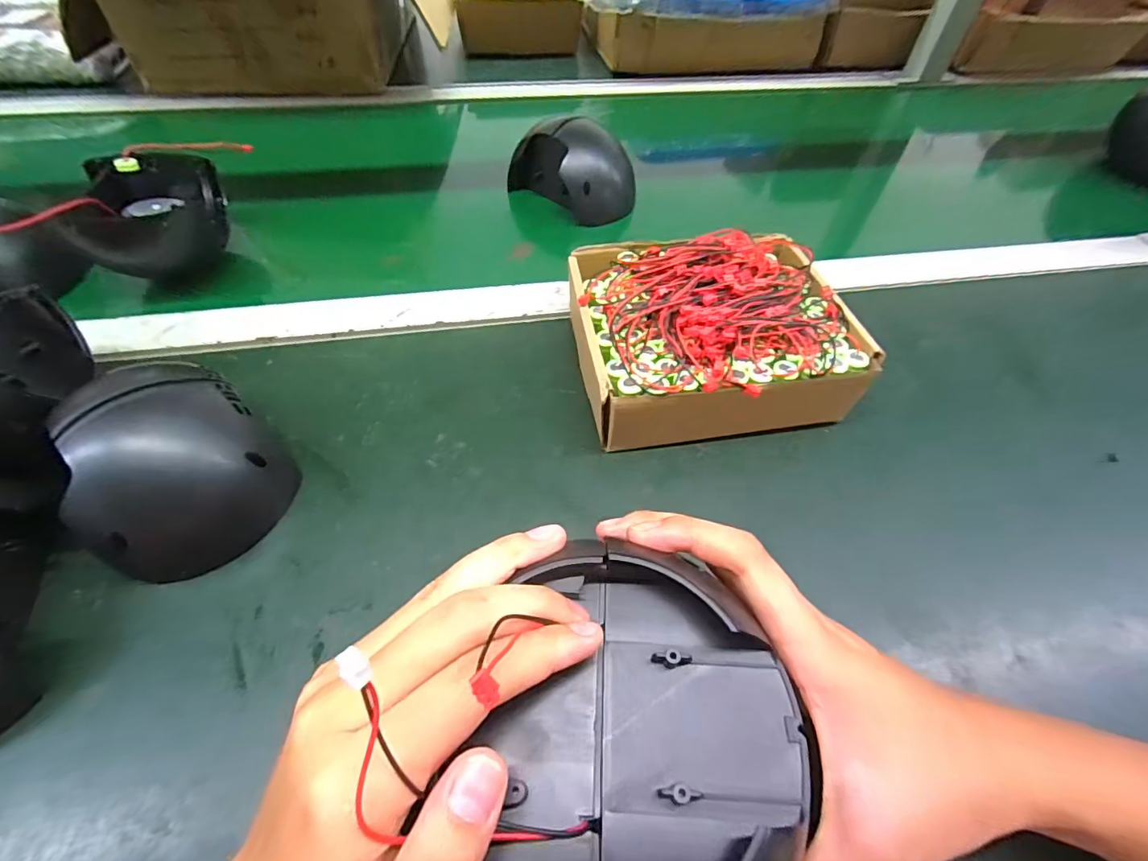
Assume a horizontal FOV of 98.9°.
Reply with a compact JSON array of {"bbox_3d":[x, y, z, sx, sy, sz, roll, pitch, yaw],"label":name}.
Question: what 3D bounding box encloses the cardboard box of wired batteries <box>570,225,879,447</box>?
[{"bbox_3d":[0.085,-0.060,0.319,0.172,0.070,0.160,-6,54,-6],"label":"cardboard box of wired batteries"}]

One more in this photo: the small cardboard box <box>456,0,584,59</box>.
[{"bbox_3d":[-0.097,-0.677,0.780,0.182,0.076,0.226,-7,54,-7],"label":"small cardboard box"}]

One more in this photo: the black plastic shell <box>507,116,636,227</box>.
[{"bbox_3d":[0.003,-0.253,0.469,0.081,0.064,0.104,-38,63,-26],"label":"black plastic shell"}]

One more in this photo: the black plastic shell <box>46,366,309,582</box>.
[{"bbox_3d":[-0.212,0.016,0.256,0.103,0.067,0.091,36,60,22],"label":"black plastic shell"}]

